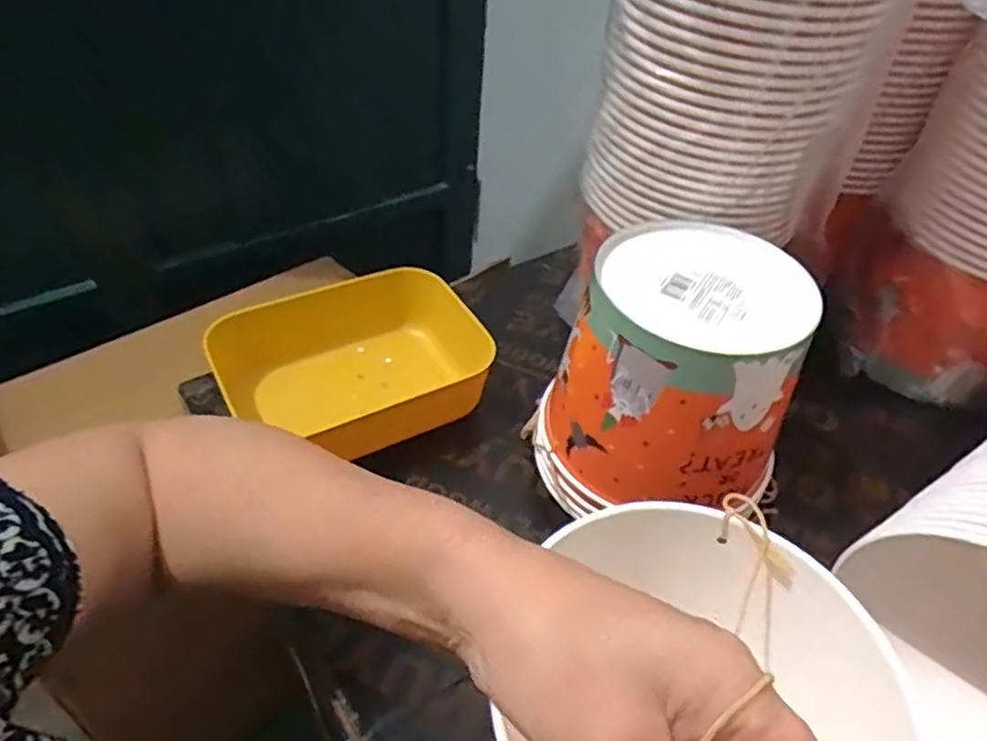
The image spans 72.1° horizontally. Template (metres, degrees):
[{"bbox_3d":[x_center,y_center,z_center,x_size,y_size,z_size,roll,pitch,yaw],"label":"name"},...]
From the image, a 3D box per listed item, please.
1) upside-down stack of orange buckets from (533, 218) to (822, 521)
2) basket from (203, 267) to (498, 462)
[{"bbox_3d":[0.115,0.013,0.454,0.154,0.166,0.139,25,46,20],"label":"upside-down stack of orange buckets"},{"bbox_3d":[-0.103,-0.003,0.530,0.190,0.057,0.149,-23,50,-27],"label":"basket"}]

